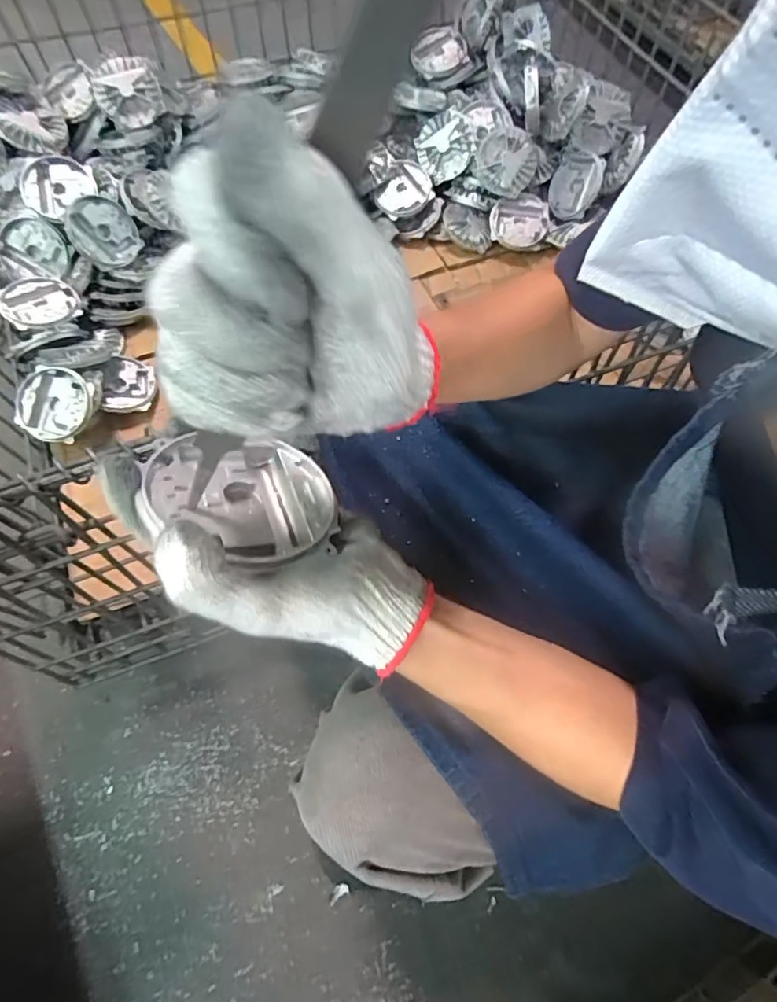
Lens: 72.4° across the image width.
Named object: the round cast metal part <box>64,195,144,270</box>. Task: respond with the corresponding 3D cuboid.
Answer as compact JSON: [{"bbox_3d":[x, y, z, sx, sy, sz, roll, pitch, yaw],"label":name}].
[{"bbox_3d":[-0.475,-0.449,0.888,0.104,0.017,0.108,-6,106,-21],"label":"round cast metal part"}]

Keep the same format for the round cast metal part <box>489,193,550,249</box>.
[{"bbox_3d":[0.245,-0.522,1.004,0.105,0.033,0.101,0,87,0],"label":"round cast metal part"}]

